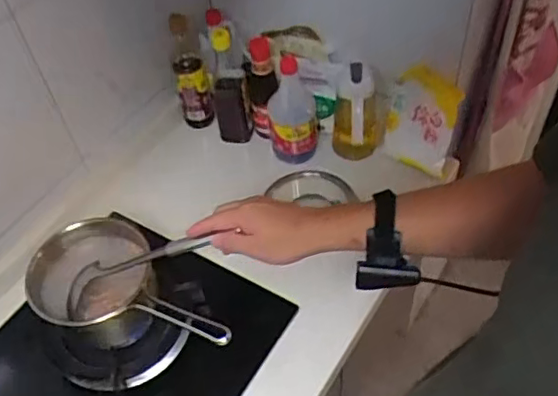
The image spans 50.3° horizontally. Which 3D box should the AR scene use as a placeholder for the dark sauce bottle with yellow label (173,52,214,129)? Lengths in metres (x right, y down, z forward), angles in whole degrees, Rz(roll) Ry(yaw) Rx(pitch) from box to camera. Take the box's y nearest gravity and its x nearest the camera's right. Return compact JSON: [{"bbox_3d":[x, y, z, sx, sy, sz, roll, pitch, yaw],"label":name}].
[{"bbox_3d":[-0.191,-0.248,1.359,0.074,0.175,0.076,-9,51,-2],"label":"dark sauce bottle with yellow label"}]

